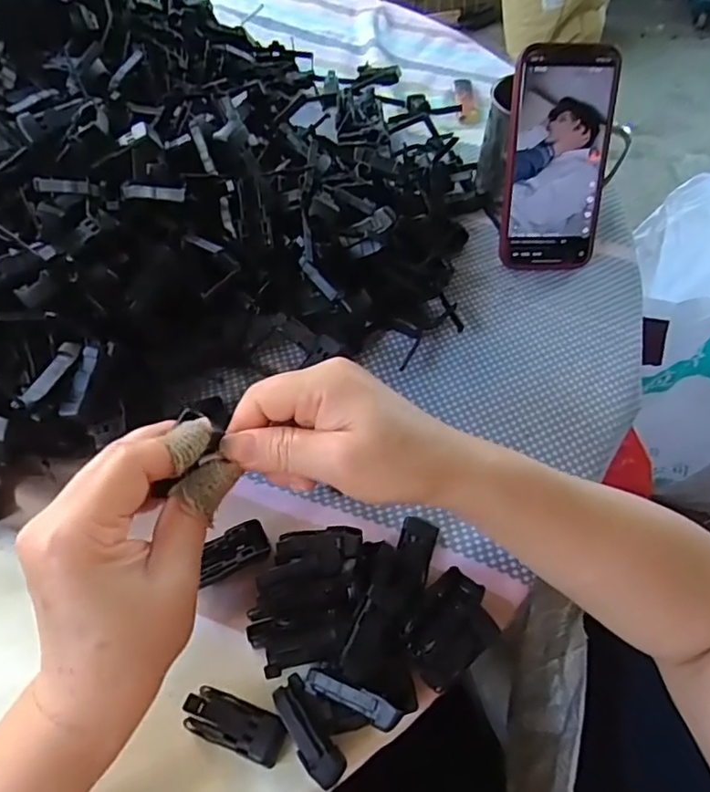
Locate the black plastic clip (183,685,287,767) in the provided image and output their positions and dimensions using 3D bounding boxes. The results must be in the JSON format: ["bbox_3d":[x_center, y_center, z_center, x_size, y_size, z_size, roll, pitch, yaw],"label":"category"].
[{"bbox_3d":[-0.056,0.153,0.270,0.047,0.013,0.020,19,55,10],"label":"black plastic clip"}]

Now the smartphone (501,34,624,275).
[{"bbox_3d":[0.157,-0.180,0.447,0.077,0.159,0.010,-1,21,-4],"label":"smartphone"}]

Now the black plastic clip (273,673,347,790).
[{"bbox_3d":[-0.021,0.152,0.264,0.017,0.010,0.046,-28,60,-22],"label":"black plastic clip"}]

